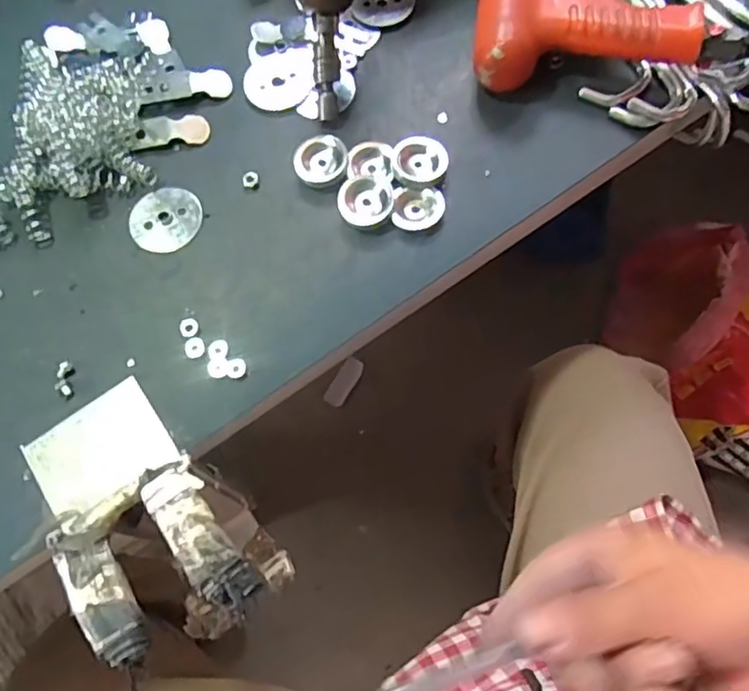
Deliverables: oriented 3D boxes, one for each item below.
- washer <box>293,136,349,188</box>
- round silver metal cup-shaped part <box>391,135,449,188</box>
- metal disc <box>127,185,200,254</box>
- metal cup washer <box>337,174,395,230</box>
[{"bbox_3d":[-0.034,-0.119,0.392,0.034,0.013,0.029,-15,69,-4],"label":"washer"},{"bbox_3d":[0.029,-0.118,0.389,0.035,0.013,0.031,4,69,4],"label":"round silver metal cup-shaped part"},{"bbox_3d":[-0.135,-0.082,0.390,0.043,0.004,0.045,-1,68,2],"label":"metal disc"},{"bbox_3d":[-0.006,-0.091,0.382,0.035,0.012,0.031,-4,68,0],"label":"metal cup washer"}]

